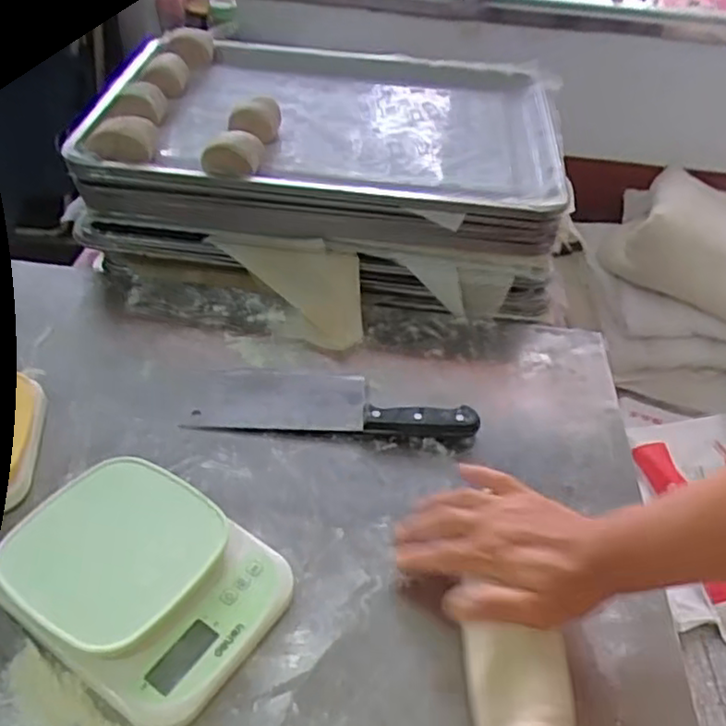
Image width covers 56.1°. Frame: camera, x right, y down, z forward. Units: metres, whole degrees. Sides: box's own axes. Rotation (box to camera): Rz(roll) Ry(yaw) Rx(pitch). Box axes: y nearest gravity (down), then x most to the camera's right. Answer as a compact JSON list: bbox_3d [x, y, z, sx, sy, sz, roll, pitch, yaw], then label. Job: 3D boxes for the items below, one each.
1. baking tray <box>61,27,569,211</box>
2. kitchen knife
[{"bbox_3d":[-0.019,-0.361,0.975,0.580,0.057,0.469,9,42,3],"label":"baking tray"},{"bbox_3d":[-0.031,0.033,0.672,0.274,0.023,0.080,4,42,-3],"label":"kitchen knife"}]

